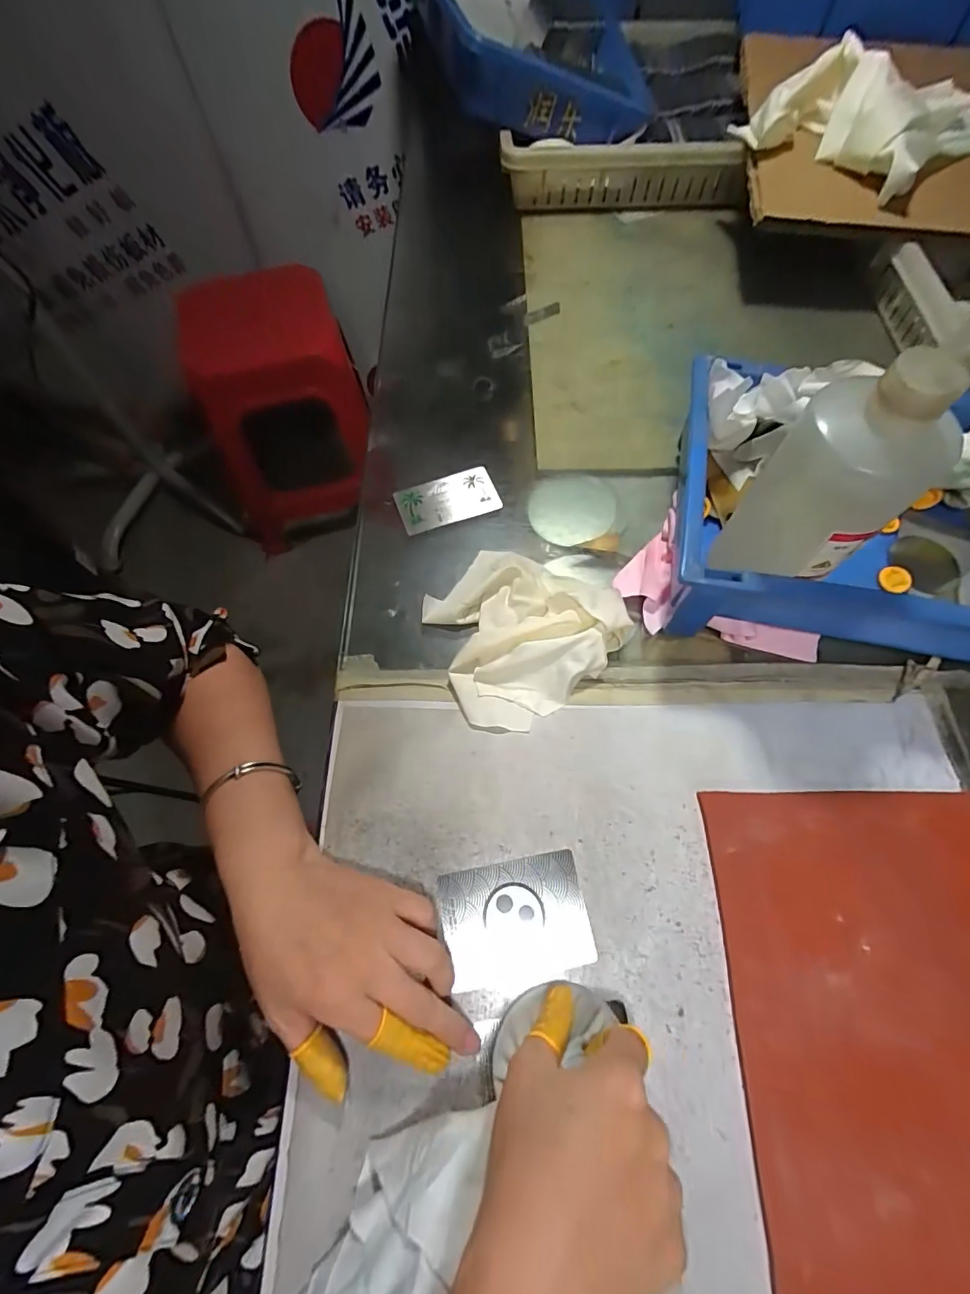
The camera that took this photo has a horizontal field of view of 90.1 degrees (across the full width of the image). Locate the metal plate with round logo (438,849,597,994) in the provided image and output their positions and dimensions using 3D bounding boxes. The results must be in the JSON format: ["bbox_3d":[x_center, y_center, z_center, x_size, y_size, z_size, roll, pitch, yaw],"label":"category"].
[{"bbox_3d":[0.018,0.166,0.298,0.087,0.004,0.063,-9,66,-5],"label":"metal plate with round logo"}]

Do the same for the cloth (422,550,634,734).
[{"bbox_3d":[0.023,-0.017,0.365,0.135,0.030,0.129,-37,70,-14],"label":"cloth"}]

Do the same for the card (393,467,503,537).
[{"bbox_3d":[-0.033,-0.130,0.427,0.087,0.007,0.047,-19,67,-7],"label":"card"}]

